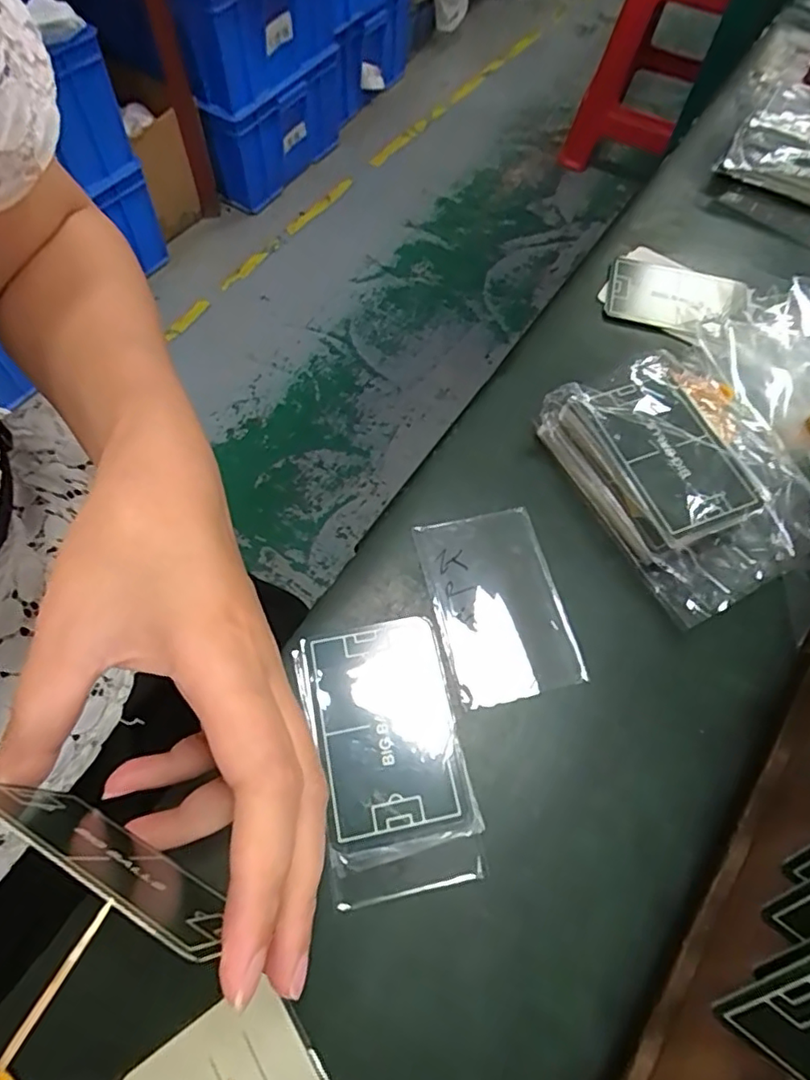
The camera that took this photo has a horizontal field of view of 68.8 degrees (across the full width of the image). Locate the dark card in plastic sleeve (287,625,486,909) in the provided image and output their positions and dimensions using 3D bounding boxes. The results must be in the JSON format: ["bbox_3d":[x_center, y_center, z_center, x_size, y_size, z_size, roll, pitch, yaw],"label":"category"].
[{"bbox_3d":[-0.008,0.084,0.239,0.061,0.004,0.102,-9,66,-10],"label":"dark card in plastic sleeve"}]

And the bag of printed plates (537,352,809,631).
[{"bbox_3d":[0.136,-0.033,0.285,0.092,0.033,0.121,-26,67,-15],"label":"bag of printed plates"}]

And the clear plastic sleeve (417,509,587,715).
[{"bbox_3d":[0.041,0.028,0.269,0.056,0.004,0.087,-12,65,-5],"label":"clear plastic sleeve"}]

